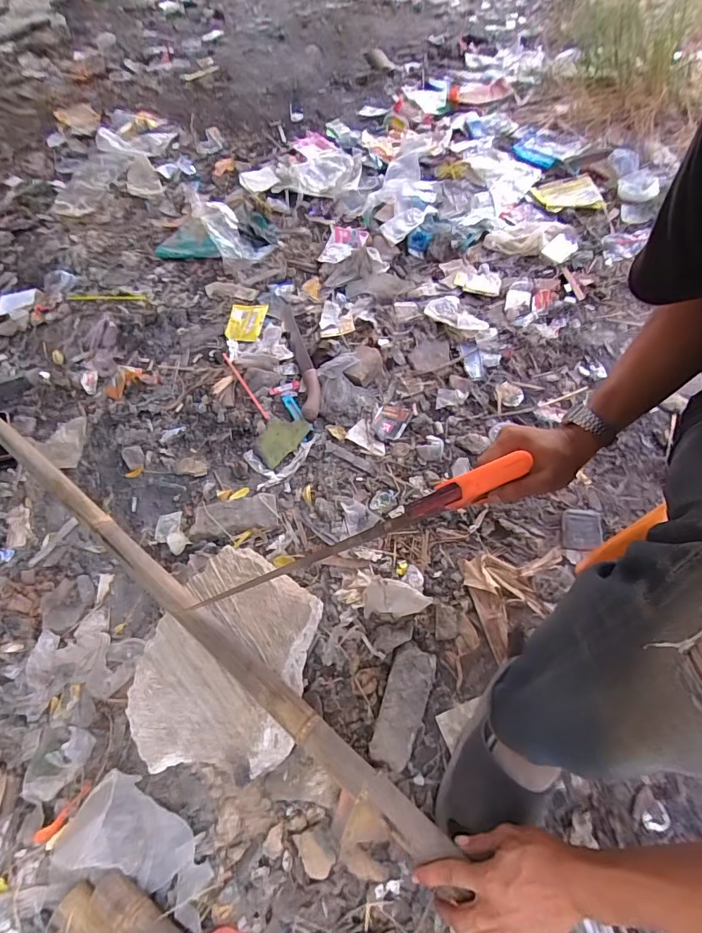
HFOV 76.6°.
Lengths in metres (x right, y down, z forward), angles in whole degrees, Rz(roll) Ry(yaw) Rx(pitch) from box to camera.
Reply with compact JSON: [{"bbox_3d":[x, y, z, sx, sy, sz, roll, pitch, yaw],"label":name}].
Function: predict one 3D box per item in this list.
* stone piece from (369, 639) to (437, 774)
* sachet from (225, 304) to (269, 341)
[{"bbox_3d":[0.077,0.339,0.636,0.060,0.027,0.158,14,63,14],"label":"stone piece"},{"bbox_3d":[-0.277,-0.380,1.165,0.094,0.011,0.139,4,60,9],"label":"sachet"}]

